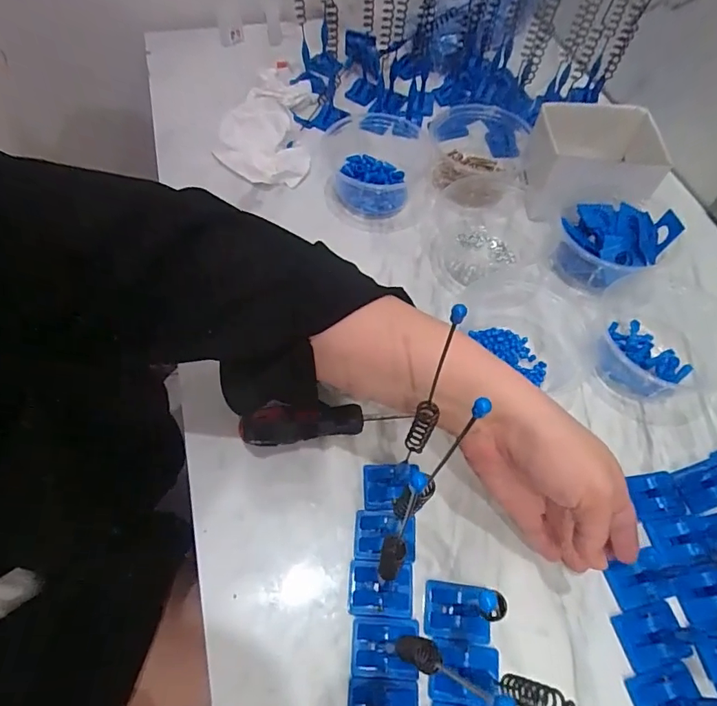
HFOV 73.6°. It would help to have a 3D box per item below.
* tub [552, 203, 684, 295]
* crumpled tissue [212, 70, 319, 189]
[{"bbox_3d":[0.243,-0.102,0.474,0.095,0.056,0.092,1,59,-1],"label":"tub"},{"bbox_3d":[-0.106,-0.283,0.581,0.107,0.043,0.205,5,59,0],"label":"crumpled tissue"}]

